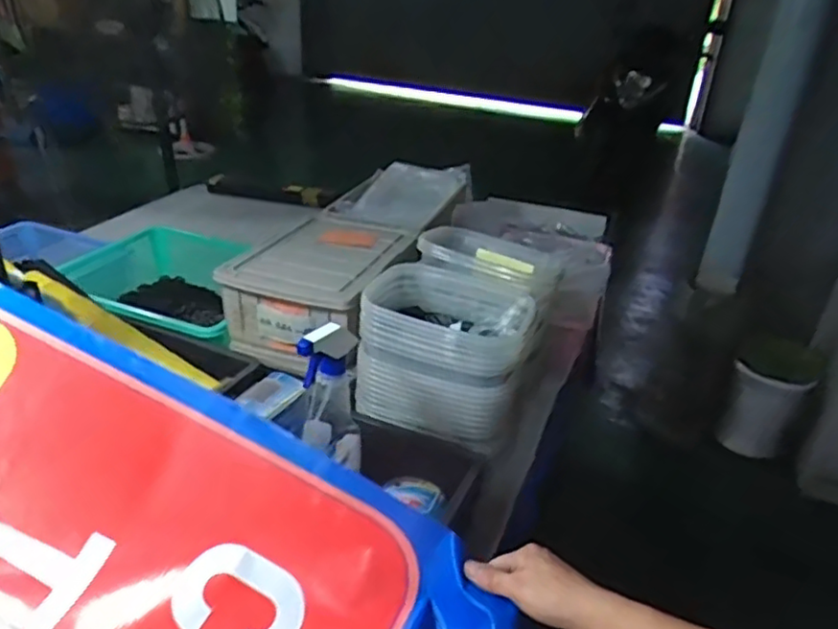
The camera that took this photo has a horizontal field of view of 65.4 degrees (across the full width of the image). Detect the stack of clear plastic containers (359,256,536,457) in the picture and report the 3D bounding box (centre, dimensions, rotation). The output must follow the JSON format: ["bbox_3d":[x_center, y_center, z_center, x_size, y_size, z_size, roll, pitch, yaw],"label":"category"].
[{"bbox_3d":[0.035,0.043,0.877,0.215,0.149,0.197,10,29,11],"label":"stack of clear plastic containers"}]

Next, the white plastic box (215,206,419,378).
[{"bbox_3d":[-0.139,-0.047,1.040,0.238,0.131,0.323,10,29,11],"label":"white plastic box"}]

